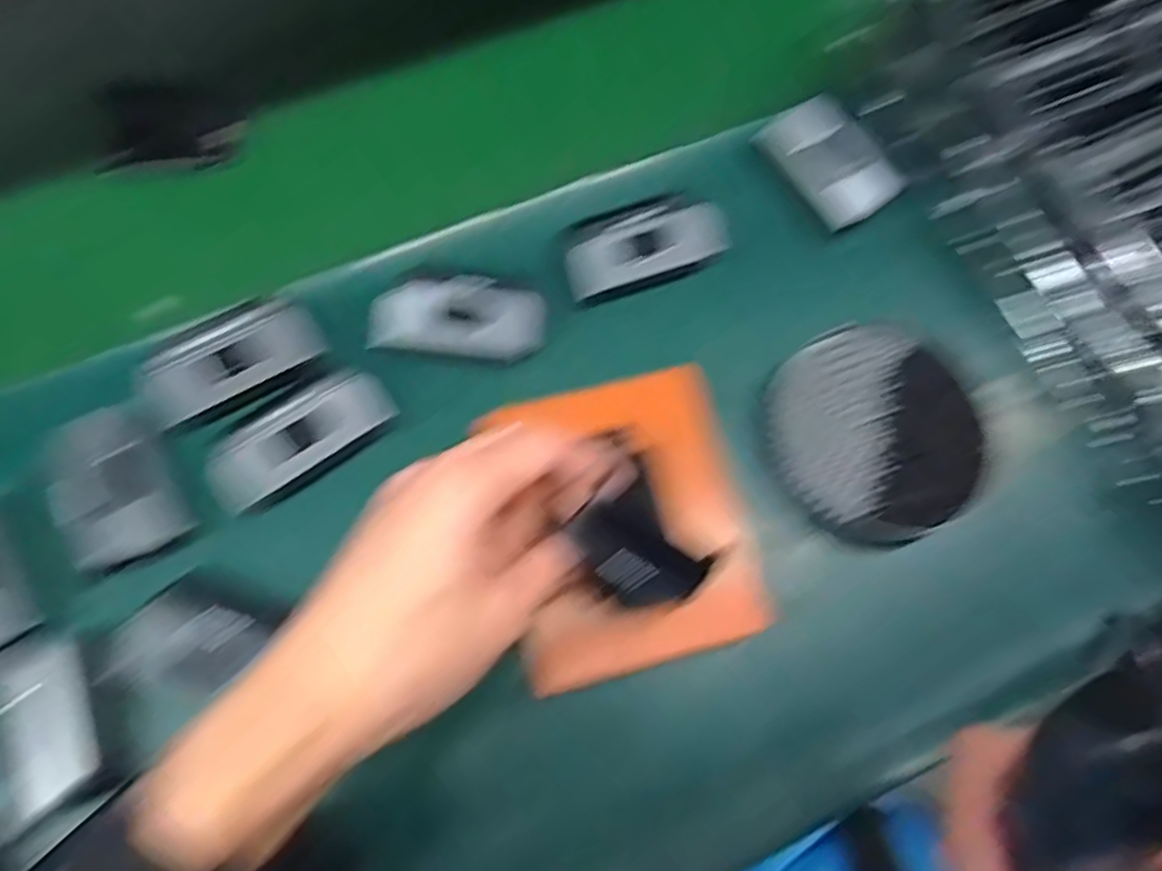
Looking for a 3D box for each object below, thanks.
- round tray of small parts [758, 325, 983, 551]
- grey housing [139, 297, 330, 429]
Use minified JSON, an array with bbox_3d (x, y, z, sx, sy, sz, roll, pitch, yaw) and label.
[{"bbox_3d":[0.154,-0.002,0.396,0.099,0.024,0.111,-23,74,-9],"label":"round tray of small parts"},{"bbox_3d":[-0.179,-0.041,0.379,0.088,0.015,0.034,-30,75,-11],"label":"grey housing"}]

